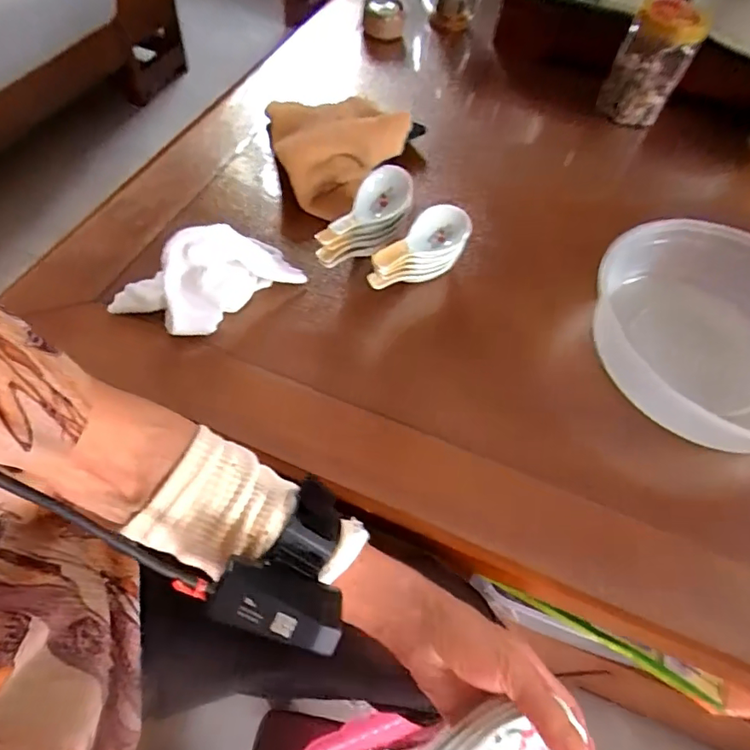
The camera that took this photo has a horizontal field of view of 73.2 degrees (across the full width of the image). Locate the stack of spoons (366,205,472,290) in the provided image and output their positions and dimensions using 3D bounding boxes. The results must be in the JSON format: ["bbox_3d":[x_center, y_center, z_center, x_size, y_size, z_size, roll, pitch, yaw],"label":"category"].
[{"bbox_3d":[0.039,-0.109,0.465,0.047,0.058,0.136,36,51,19],"label":"stack of spoons"}]

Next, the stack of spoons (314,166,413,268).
[{"bbox_3d":[-0.006,-0.145,0.478,0.048,0.050,0.135,23,60,12],"label":"stack of spoons"}]

